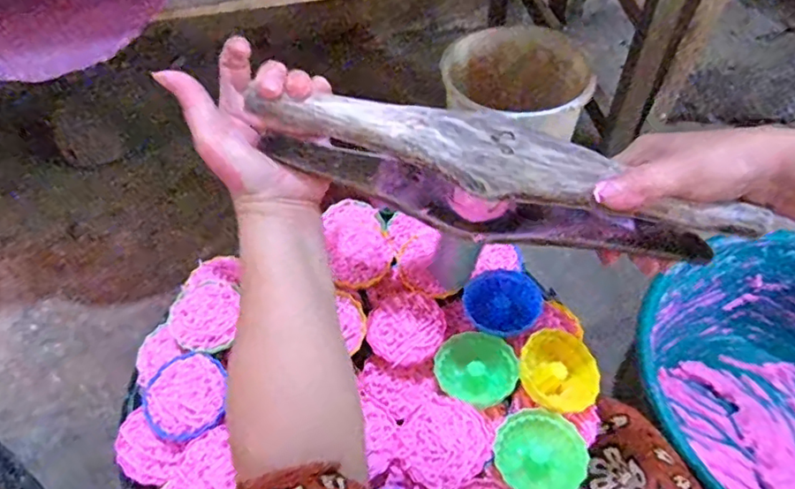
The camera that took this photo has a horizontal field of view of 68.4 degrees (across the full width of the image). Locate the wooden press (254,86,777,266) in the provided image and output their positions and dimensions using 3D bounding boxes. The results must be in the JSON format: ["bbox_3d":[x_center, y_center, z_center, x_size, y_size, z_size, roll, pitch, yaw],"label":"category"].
[{"bbox_3d":[0.062,-0.035,0.369,0.300,0.075,0.052,15,57,3],"label":"wooden press"}]

